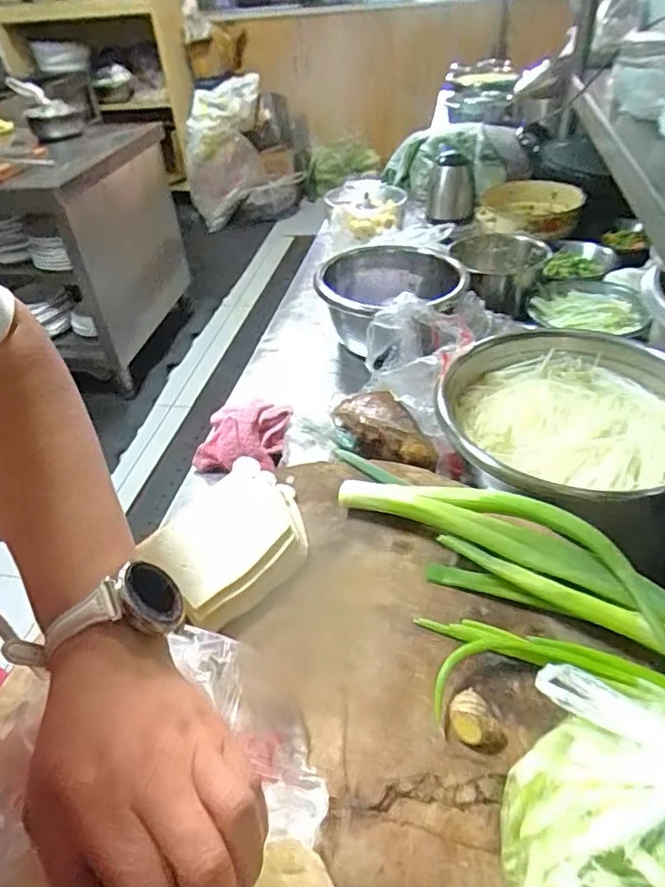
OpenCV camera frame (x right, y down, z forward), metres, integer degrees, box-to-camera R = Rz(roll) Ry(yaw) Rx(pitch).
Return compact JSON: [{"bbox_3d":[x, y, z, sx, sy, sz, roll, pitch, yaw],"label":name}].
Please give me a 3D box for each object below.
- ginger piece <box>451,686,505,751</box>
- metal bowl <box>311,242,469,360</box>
[{"bbox_3d":[0.084,0.157,0.326,0.032,0.018,0.027,14,44,21],"label":"ginger piece"},{"bbox_3d":[0.084,-0.218,0.848,0.202,0.104,0.225,-3,41,2],"label":"metal bowl"}]

